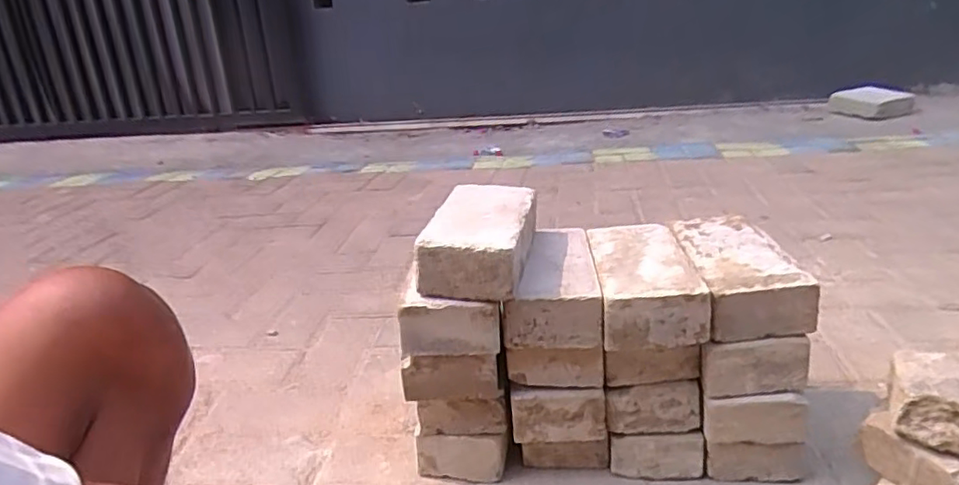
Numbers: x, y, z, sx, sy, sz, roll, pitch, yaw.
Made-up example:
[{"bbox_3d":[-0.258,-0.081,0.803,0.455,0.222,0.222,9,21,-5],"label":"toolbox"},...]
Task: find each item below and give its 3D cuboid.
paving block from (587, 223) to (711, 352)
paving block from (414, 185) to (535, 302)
[{"bbox_3d":[0.184,0.043,0.688,0.104,0.066,0.188,-2,22,5],"label":"paving block"},{"bbox_3d":[0.005,-0.008,0.691,0.107,0.062,0.199,1,22,13],"label":"paving block"}]

